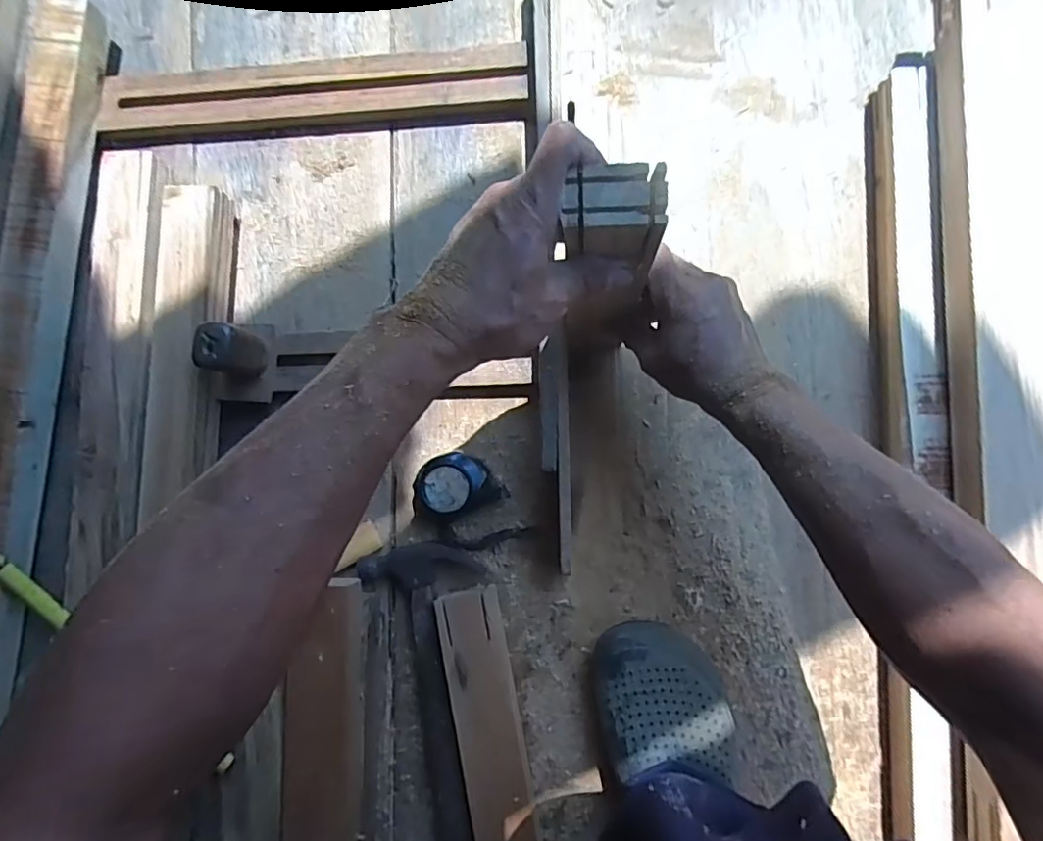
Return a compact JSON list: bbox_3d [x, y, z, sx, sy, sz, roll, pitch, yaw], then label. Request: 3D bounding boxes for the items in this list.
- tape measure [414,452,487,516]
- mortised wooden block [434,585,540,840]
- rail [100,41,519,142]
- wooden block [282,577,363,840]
[{"bbox_3d":[-0.063,0.057,0.501,0.052,0.041,0.059,40,89,7],"label":"tape measure"},{"bbox_3d":[-0.026,0.274,0.481,0.050,0.031,0.249,-11,84,3],"label":"mortised wooden block"},{"bbox_3d":[-0.206,-0.322,0.555,0.420,0.021,0.063,-2,85,4],"label":"rail"},{"bbox_3d":[-0.164,0.263,0.463,0.053,0.035,0.259,0,88,6],"label":"wooden block"}]

